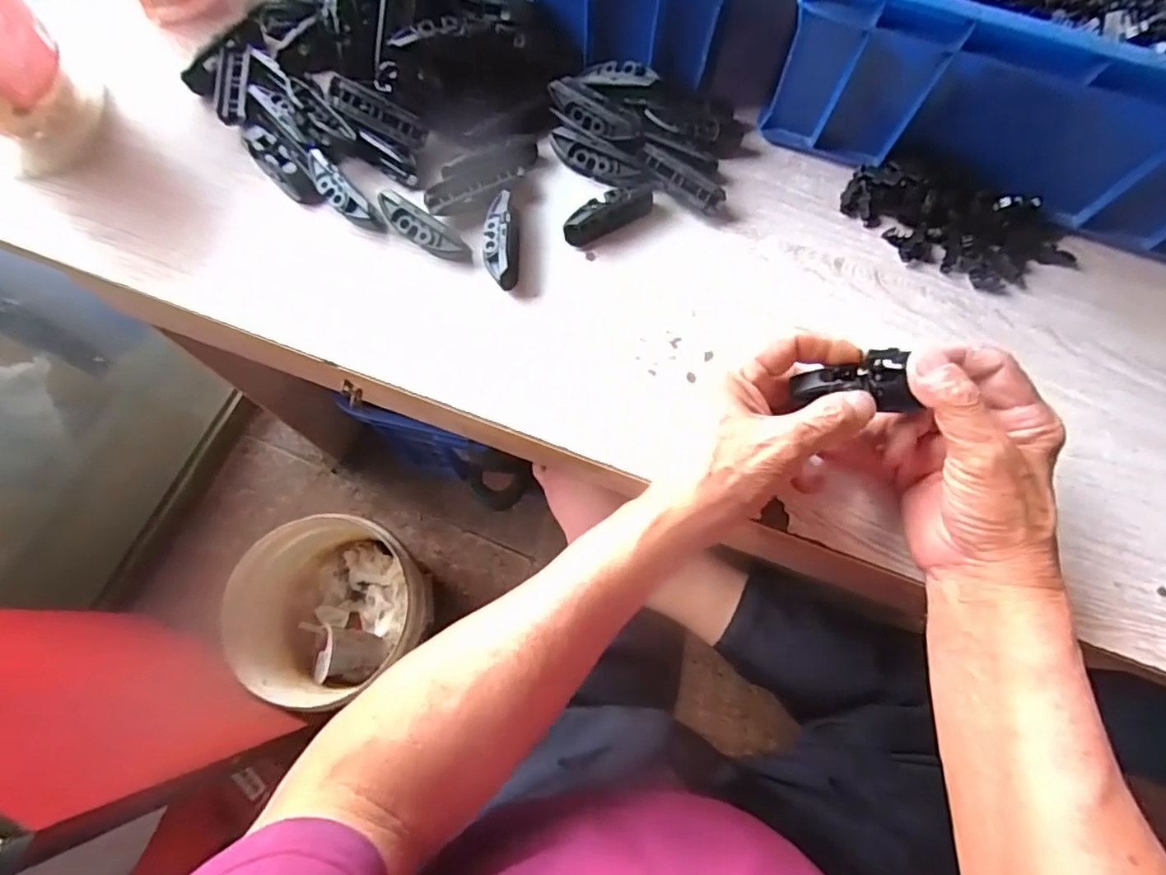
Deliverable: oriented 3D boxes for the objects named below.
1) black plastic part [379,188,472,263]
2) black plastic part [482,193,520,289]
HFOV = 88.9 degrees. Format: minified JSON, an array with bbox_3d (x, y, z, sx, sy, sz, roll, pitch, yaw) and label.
[{"bbox_3d":[-0.109,-0.140,0.405,0.067,0.026,0.019,32,75,8],"label":"black plastic part"},{"bbox_3d":[-0.055,-0.132,0.401,0.023,0.019,0.063,-2,73,-2],"label":"black plastic part"}]

